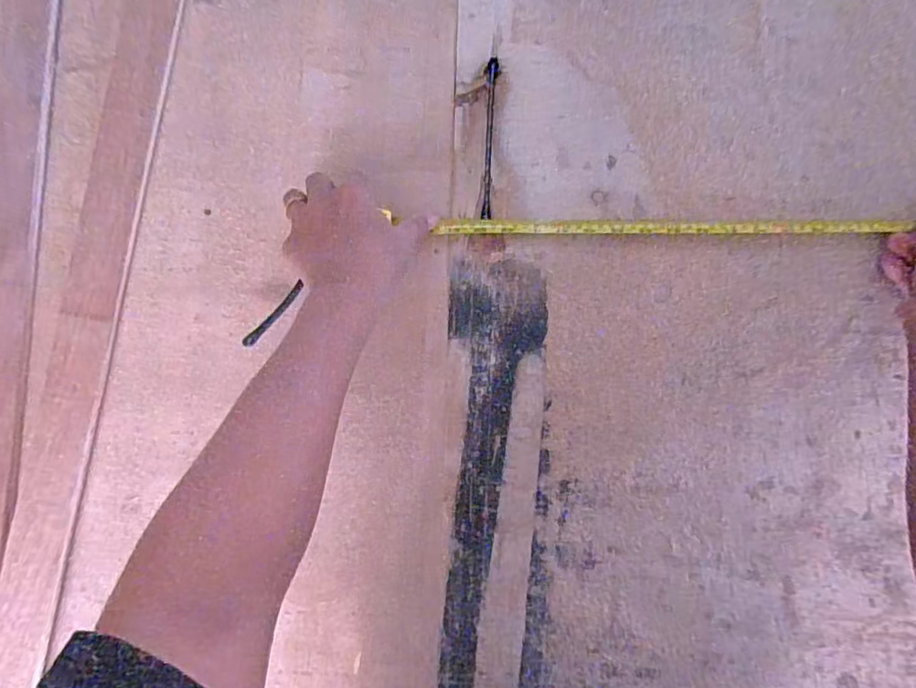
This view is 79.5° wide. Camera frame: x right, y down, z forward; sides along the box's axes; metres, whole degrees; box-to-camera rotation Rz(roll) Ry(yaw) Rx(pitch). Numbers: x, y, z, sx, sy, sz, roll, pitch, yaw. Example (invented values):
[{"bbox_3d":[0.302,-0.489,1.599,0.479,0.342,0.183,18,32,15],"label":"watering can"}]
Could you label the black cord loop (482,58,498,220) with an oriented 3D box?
[{"bbox_3d":[0.030,-0.196,0.524,0.009,0.004,0.155,2,88,3],"label":"black cord loop"}]

